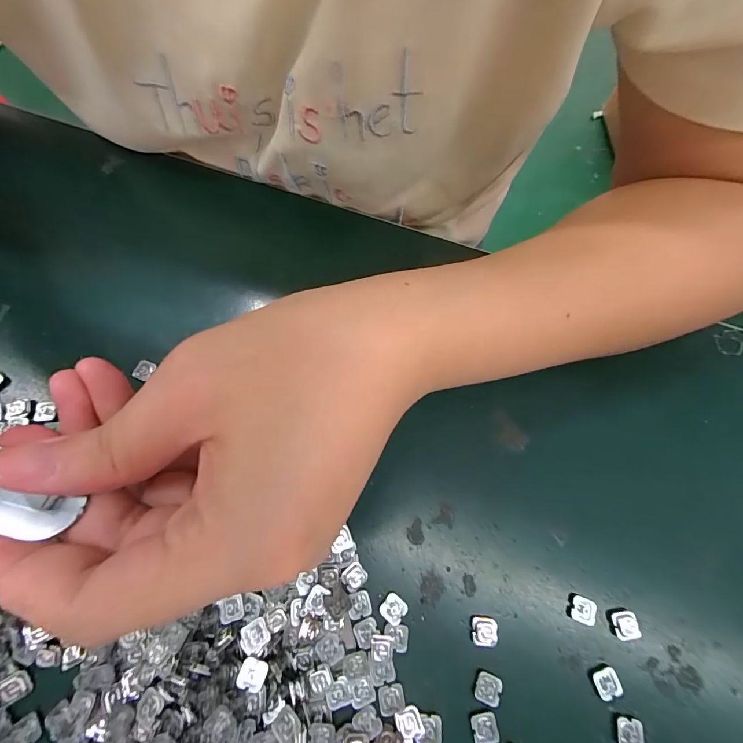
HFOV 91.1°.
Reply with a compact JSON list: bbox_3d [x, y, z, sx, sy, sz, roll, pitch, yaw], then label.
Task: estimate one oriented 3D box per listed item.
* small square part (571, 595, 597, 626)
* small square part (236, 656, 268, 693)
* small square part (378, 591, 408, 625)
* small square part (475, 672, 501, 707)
[{"bbox_3d":[0.092,0.103,0.157,0.009,0.005,0.010,17,71,5],"label":"small square part"},{"bbox_3d":[-0.047,0.119,0.143,0.010,0.004,0.010,17,71,5],"label":"small square part"},{"bbox_3d":[0.010,0.103,0.157,0.010,0.004,0.010,39,74,12],"label":"small square part"},{"bbox_3d":[0.048,0.130,0.150,0.009,0.004,0.010,23,71,7],"label":"small square part"}]

